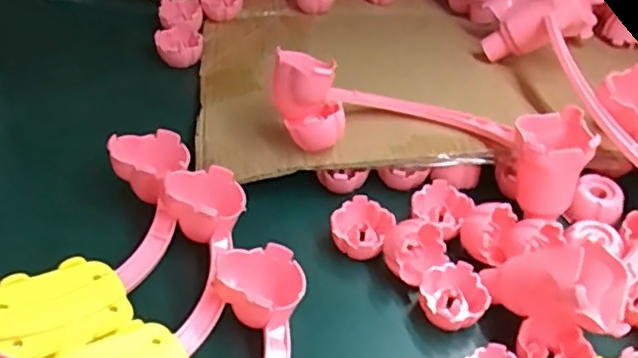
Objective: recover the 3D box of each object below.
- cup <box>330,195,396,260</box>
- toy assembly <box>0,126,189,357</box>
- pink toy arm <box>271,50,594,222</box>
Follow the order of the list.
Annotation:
[{"bbox_3d":[0.035,0.041,0.499,0.046,0.023,0.048,2,47,-2],"label":"cup"},{"bbox_3d":[-0.169,0.048,0.415,0.117,0.052,0.262,28,39,20],"label":"toy assembly"},{"bbox_3d":[0.091,-0.046,0.511,0.254,0.088,0.086,14,48,8],"label":"pink toy arm"}]

